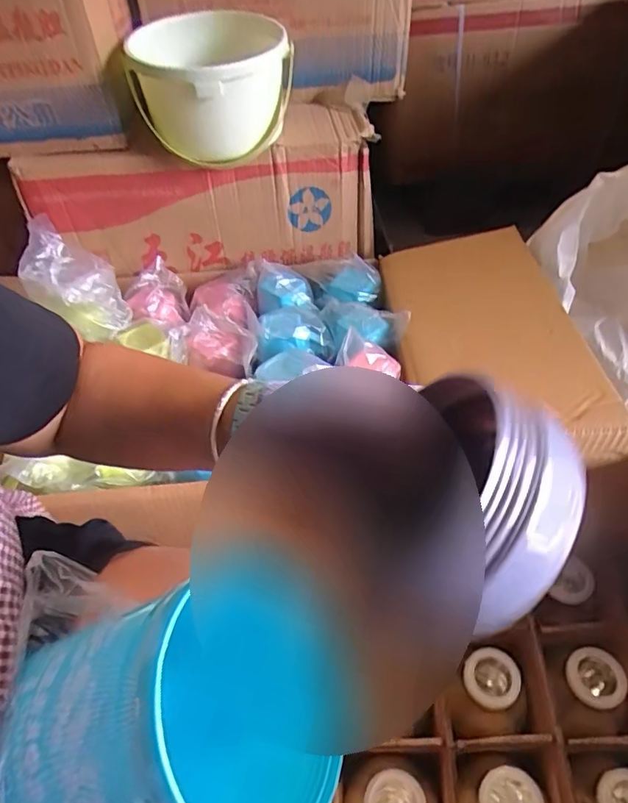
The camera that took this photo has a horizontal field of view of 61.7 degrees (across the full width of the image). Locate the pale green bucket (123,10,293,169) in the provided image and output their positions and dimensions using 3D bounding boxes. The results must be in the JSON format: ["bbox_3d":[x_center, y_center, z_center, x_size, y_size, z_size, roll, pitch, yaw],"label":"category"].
[{"bbox_3d":[-0.151,-0.466,0.791,0.230,0.142,0.217,-12,48,-7],"label":"pale green bucket"}]

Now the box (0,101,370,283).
[{"bbox_3d":[-0.181,-0.364,0.907,0.549,0.236,0.256,-5,48,0],"label":"box"}]

